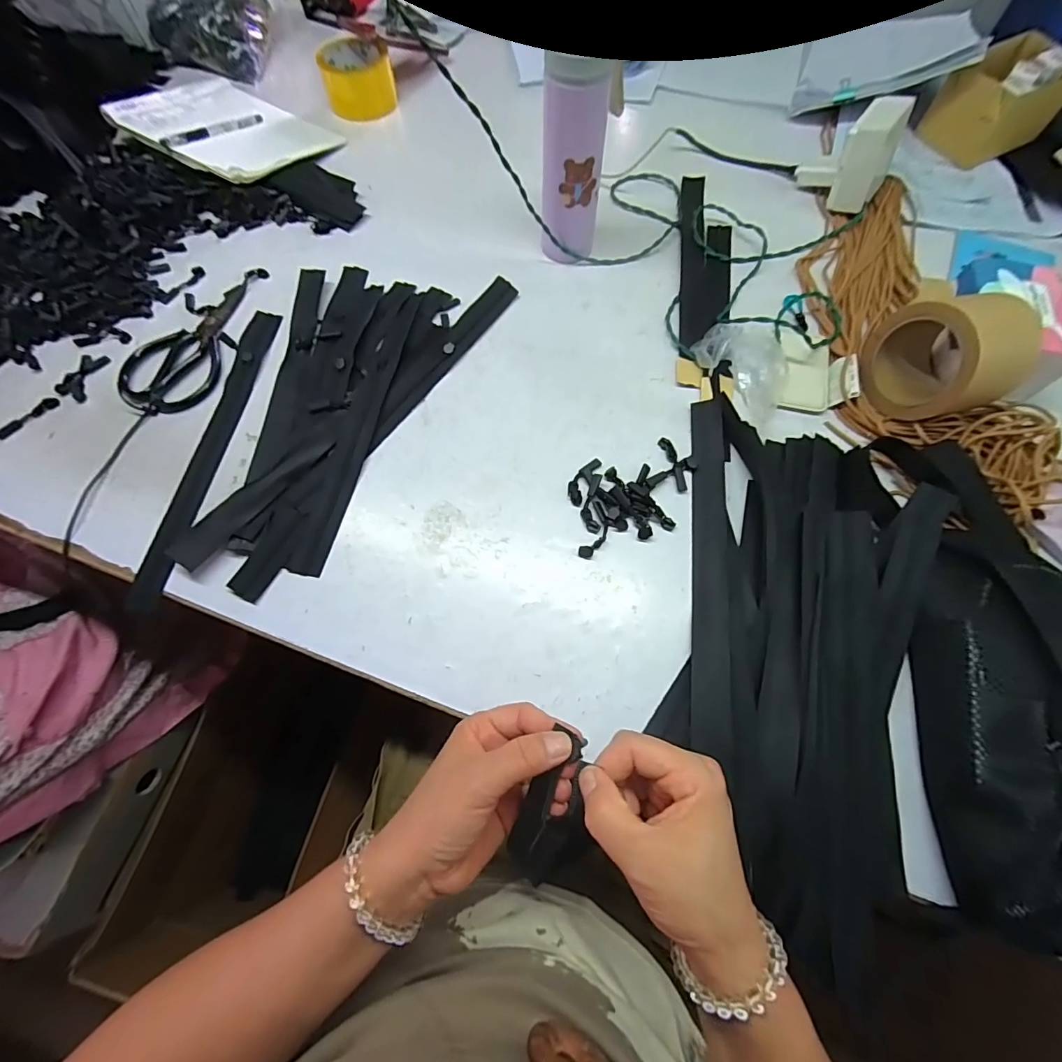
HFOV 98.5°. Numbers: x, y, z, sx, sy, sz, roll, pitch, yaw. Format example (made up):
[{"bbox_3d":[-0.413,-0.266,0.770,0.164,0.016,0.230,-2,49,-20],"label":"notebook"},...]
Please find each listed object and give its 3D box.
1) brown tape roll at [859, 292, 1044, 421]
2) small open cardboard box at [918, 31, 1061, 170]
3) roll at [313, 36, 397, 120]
[{"bbox_3d":[0.397,-0.167,0.434,0.095,0.104,0.109,-17,68,-7],"label":"brown tape roll"},{"bbox_3d":[0.627,-0.578,0.618,0.131,0.087,0.113,-26,70,-10],"label":"small open cardboard box"},{"bbox_3d":[-0.260,-0.682,0.688,0.095,0.066,0.095,0,67,0],"label":"roll"}]

